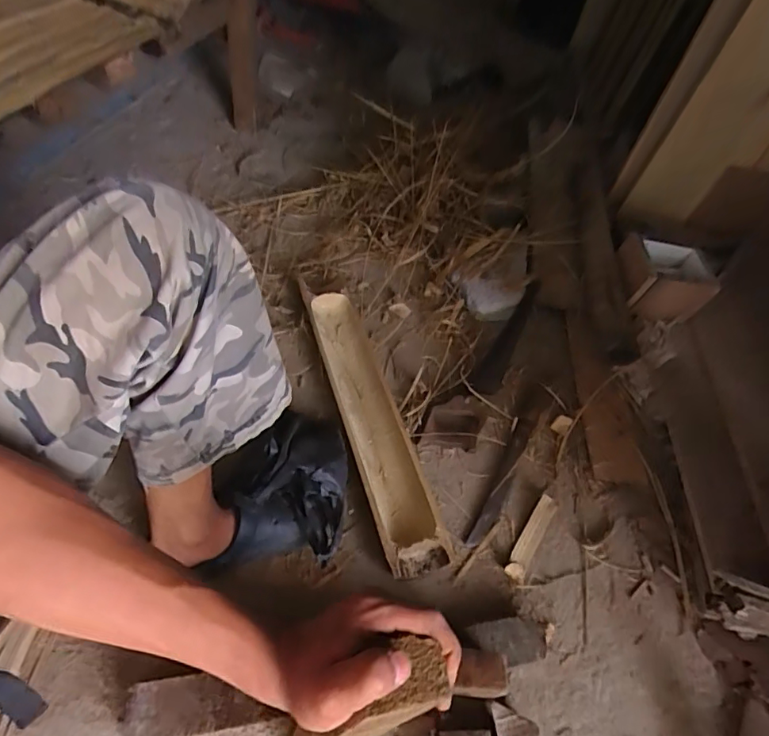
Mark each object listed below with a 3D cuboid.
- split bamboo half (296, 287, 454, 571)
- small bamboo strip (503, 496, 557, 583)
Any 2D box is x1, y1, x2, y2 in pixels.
[{"bbox_3d":[-0.030,0.069,0.862,0.106,0.045,0.547,-14,57,-15],"label":"split bamboo half"},{"bbox_3d":[0.229,0.259,0.792,0.030,0.022,0.153,30,57,16],"label":"small bamboo strip"}]

